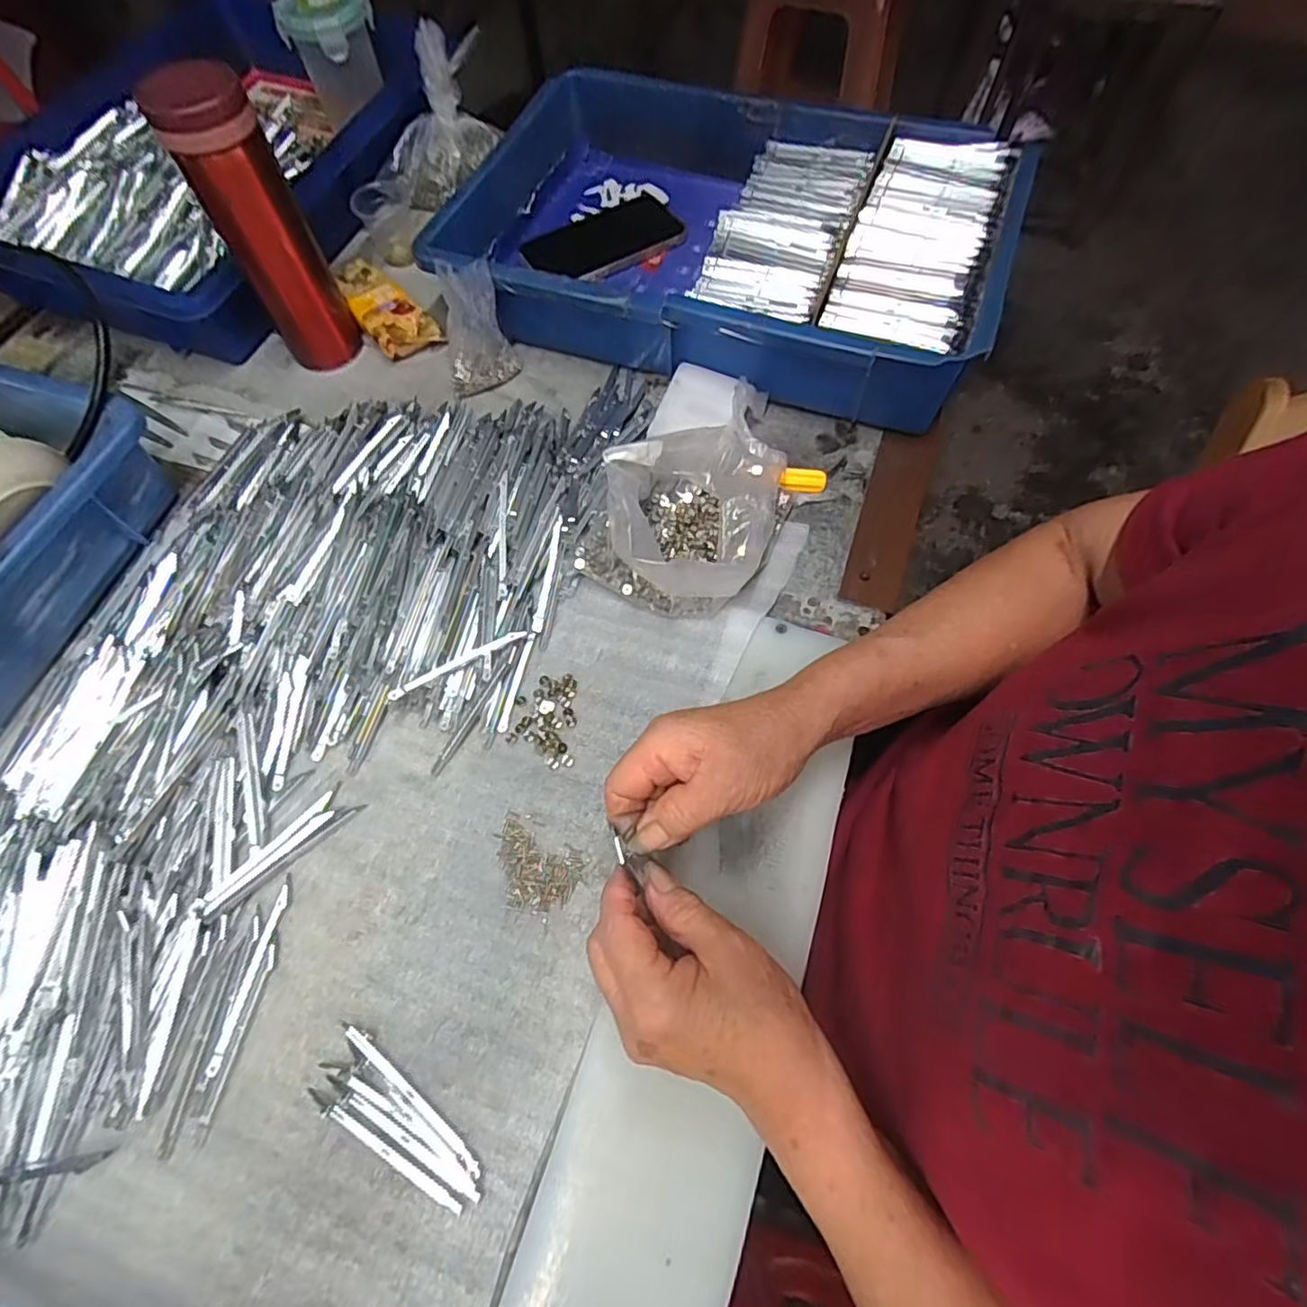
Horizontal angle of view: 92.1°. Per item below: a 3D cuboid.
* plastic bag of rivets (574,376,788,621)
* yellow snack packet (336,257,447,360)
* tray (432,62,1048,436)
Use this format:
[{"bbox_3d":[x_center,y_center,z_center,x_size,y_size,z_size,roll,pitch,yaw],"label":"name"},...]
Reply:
[{"bbox_3d":[0.027,-0.104,0.423,0.113,0.068,0.148,26,68,13],"label":"plastic bag of rivets"},{"bbox_3d":[-0.232,-0.300,0.545,0.052,0.030,0.101,-35,69,-15],"label":"yellow snack packet"},{"bbox_3d":[0.056,-0.353,0.535,0.419,0.092,0.286,18,66,9],"label":"tray"}]

